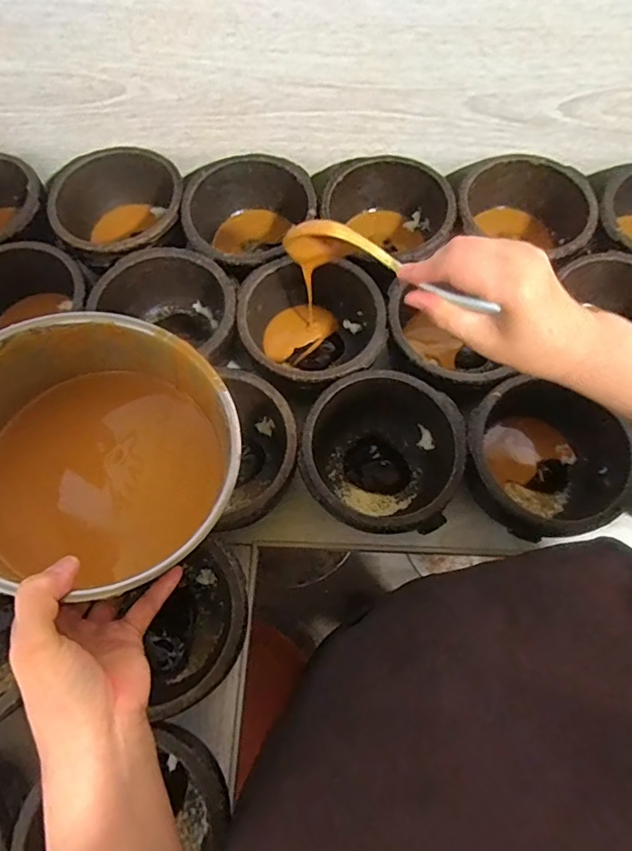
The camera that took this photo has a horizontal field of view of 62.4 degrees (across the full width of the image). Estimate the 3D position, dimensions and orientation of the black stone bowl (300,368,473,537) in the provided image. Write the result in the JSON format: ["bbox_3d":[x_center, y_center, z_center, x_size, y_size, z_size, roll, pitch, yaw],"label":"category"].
[{"bbox_3d":[0.060,0.029,0.493,0.138,0.073,0.143,0,69,1],"label":"black stone bowl"}]

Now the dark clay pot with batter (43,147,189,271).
[{"bbox_3d":[-0.218,-0.236,0.594,0.137,0.068,0.144,0,69,1],"label":"dark clay pot with batter"}]

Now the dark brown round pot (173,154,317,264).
[{"bbox_3d":[-0.072,-0.226,0.594,0.147,0.078,0.136,-31,71,-10],"label":"dark brown round pot"}]

